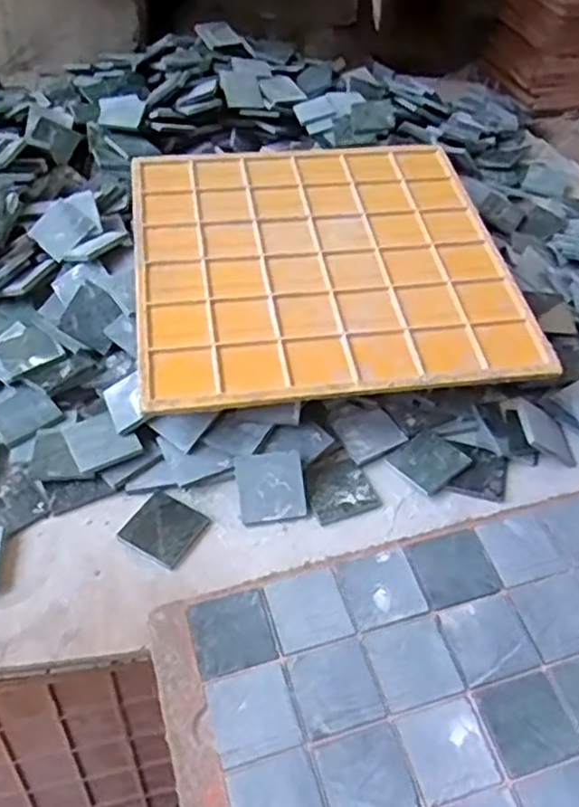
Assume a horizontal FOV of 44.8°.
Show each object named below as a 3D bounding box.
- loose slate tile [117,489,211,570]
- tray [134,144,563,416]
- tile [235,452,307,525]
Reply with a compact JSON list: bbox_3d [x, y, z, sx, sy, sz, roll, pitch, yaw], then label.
[{"bbox_3d":[-0.091,0.091,0.514,0.049,0.008,0.050,24,55,18],"label":"loose slate tile"},{"bbox_3d":[0.028,-0.132,0.619,0.316,0.022,0.319,-6,52,-5],"label":"tray"},{"bbox_3d":[-0.013,0.062,0.519,0.048,0.006,0.049,-6,82,-1],"label":"tile"}]

